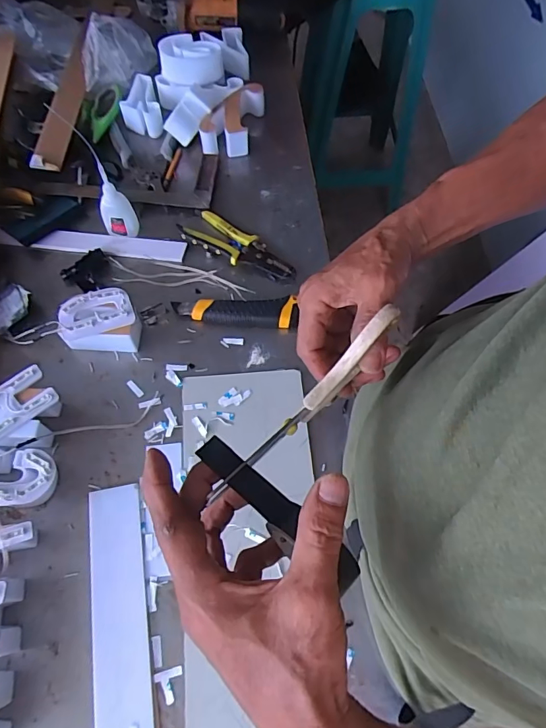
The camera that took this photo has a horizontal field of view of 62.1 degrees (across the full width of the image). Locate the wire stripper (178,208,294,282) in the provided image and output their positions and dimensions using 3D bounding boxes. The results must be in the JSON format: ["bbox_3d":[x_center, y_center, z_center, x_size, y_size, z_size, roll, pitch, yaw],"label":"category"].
[{"bbox_3d":[-0.043,-0.158,0.615,0.163,0.020,0.055,31,68,13],"label":"wire stripper"}]

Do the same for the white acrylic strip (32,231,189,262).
[{"bbox_3d":[-0.222,-0.163,0.621,0.199,0.008,0.032,5,78,0],"label":"white acrylic strip"}]

